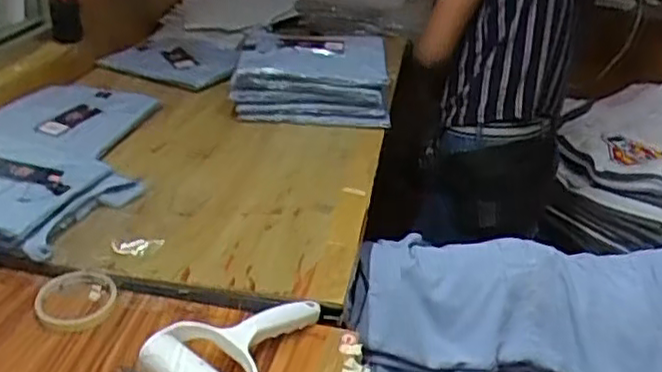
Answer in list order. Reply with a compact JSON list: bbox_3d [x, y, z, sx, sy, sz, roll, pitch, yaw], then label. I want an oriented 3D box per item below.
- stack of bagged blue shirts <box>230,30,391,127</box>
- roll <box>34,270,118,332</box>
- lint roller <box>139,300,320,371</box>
[{"bbox_3d":[-0.035,-0.184,1.191,0.268,0.123,0.162,-2,28,-10],"label":"stack of bagged blue shirts"},{"bbox_3d":[-0.270,0.120,0.727,0.079,0.015,0.090,-3,29,-12],"label":"roll"},{"bbox_3d":[-0.082,0.152,0.668,0.117,0.036,0.185,24,34,34],"label":"lint roller"}]

